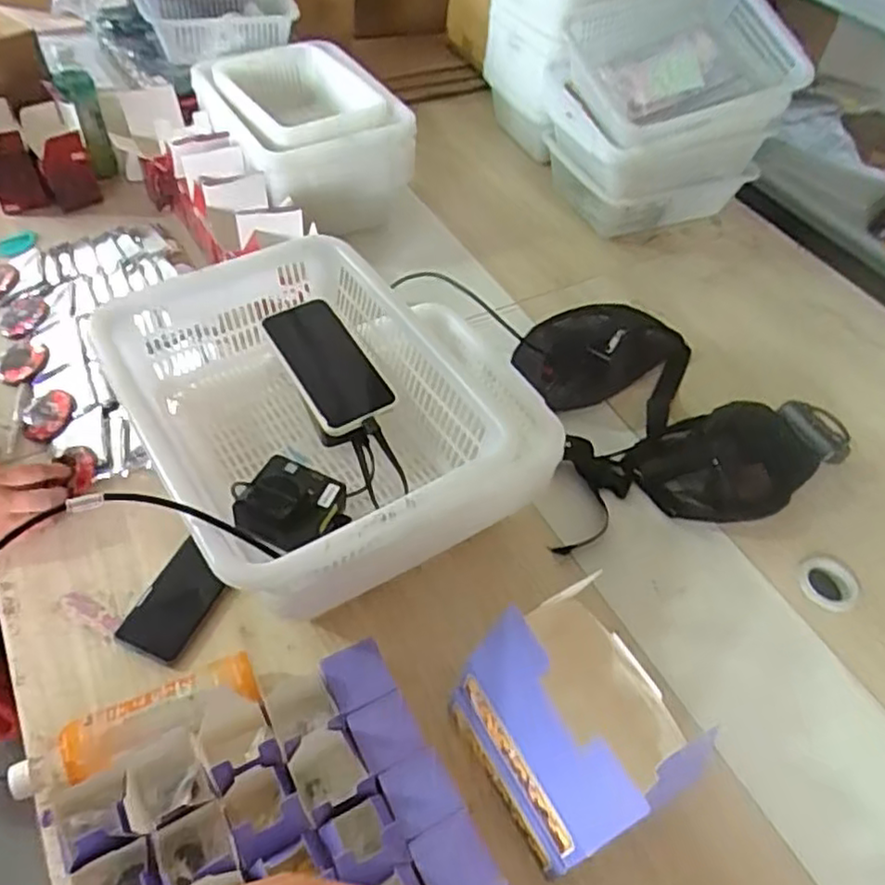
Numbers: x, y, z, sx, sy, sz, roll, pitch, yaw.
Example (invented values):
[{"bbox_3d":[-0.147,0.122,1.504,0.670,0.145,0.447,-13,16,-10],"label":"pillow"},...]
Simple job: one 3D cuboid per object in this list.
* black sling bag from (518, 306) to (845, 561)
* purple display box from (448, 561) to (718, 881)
[{"bbox_3d":[0.314,-0.056,0.978,0.435,0.066,0.396,-8,52,-13],"label":"black sling bag"},{"bbox_3d":[0.111,0.255,0.615,0.130,0.201,0.177,-22,56,-22],"label":"purple display box"}]

